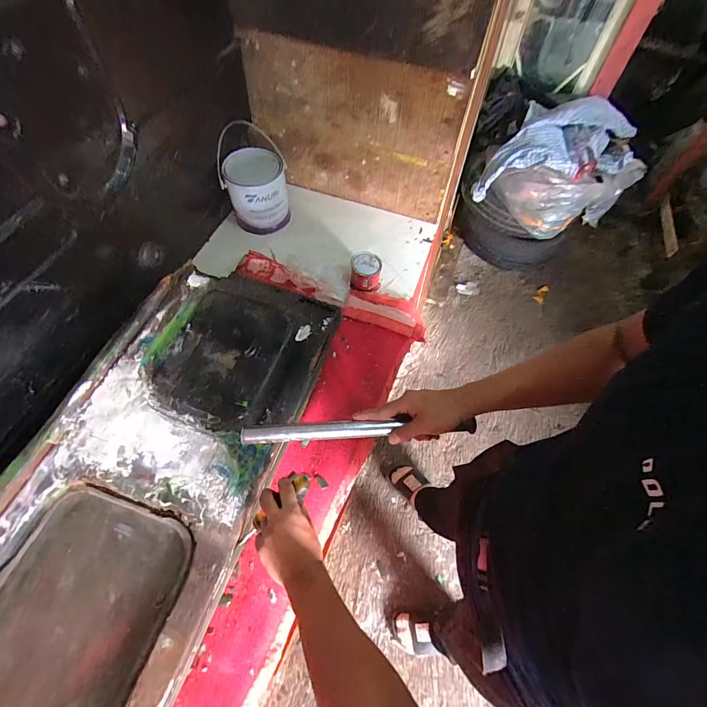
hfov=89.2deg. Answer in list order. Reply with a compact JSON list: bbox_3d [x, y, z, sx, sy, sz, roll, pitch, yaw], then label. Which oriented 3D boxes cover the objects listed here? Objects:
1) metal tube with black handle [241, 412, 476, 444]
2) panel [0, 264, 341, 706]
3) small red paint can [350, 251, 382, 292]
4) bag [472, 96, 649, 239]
[{"bbox_3d":[0.010,0.106,0.508,0.325,0.028,0.025,-1,60,-5],"label":"metal tube with black handle"},{"bbox_3d":[-0.365,0.262,0.559,0.377,0.050,1.002,17,61,9],"label":"panel"},{"bbox_3d":[0.030,-0.195,0.861,0.071,0.068,0.072,0,60,0],"label":"small red paint can"},{"bbox_3d":[0.898,-0.798,1.520,0.521,0.345,0.520,33,65,17],"label":"bag"}]

